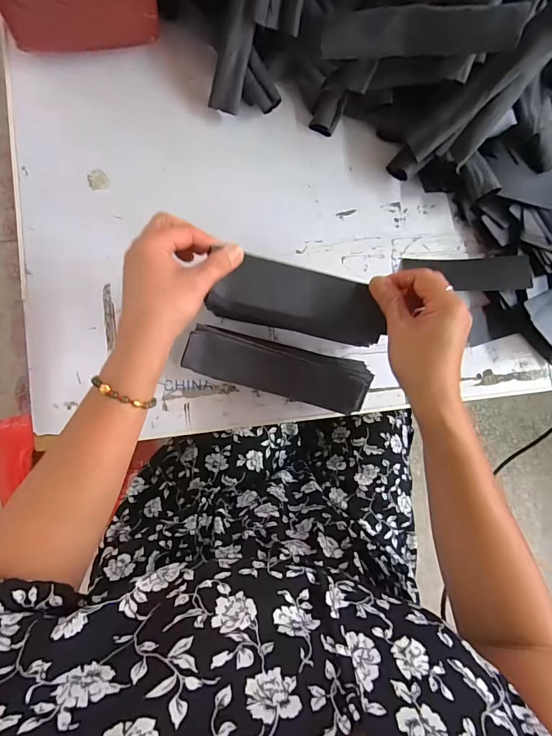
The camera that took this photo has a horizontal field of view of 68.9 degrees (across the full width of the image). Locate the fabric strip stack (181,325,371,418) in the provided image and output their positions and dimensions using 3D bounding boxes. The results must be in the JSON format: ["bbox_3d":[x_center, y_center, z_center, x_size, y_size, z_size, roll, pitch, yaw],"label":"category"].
[{"bbox_3d":[0.004,0.000,0.434,0.194,0.045,0.054,15,85,-5],"label":"fabric strip stack"}]

